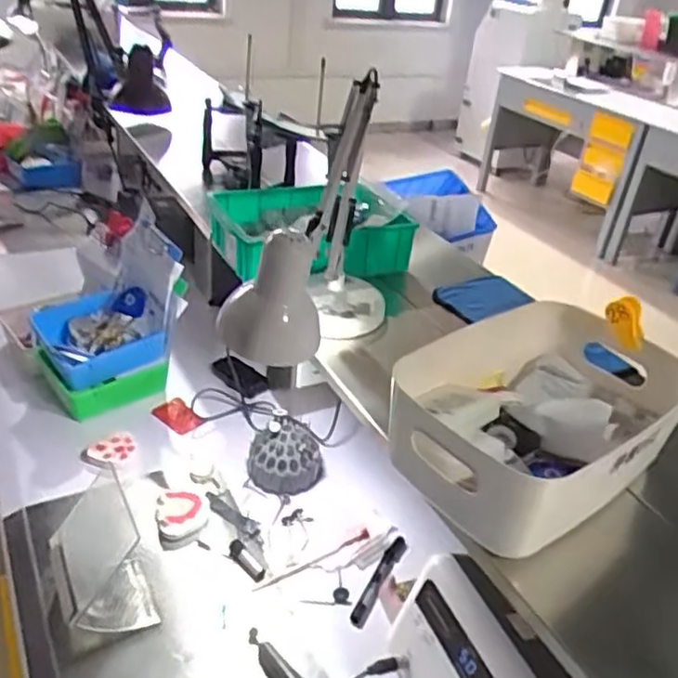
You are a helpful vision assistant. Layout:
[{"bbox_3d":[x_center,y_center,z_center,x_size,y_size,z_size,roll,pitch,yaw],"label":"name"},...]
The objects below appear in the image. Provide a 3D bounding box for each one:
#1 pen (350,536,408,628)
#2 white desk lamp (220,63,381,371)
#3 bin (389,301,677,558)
[{"bbox_3d":[0.055,0.304,0.860,0.021,0.018,0.154,20,35,19],"label":"pen"},{"bbox_3d":[-0.017,-0.129,0.842,0.165,0.285,0.364,10,33,5],"label":"white desk lamp"},{"bbox_3d":[0.208,0.077,0.694,0.302,0.103,0.205,-19,41,-34],"label":"bin"}]

